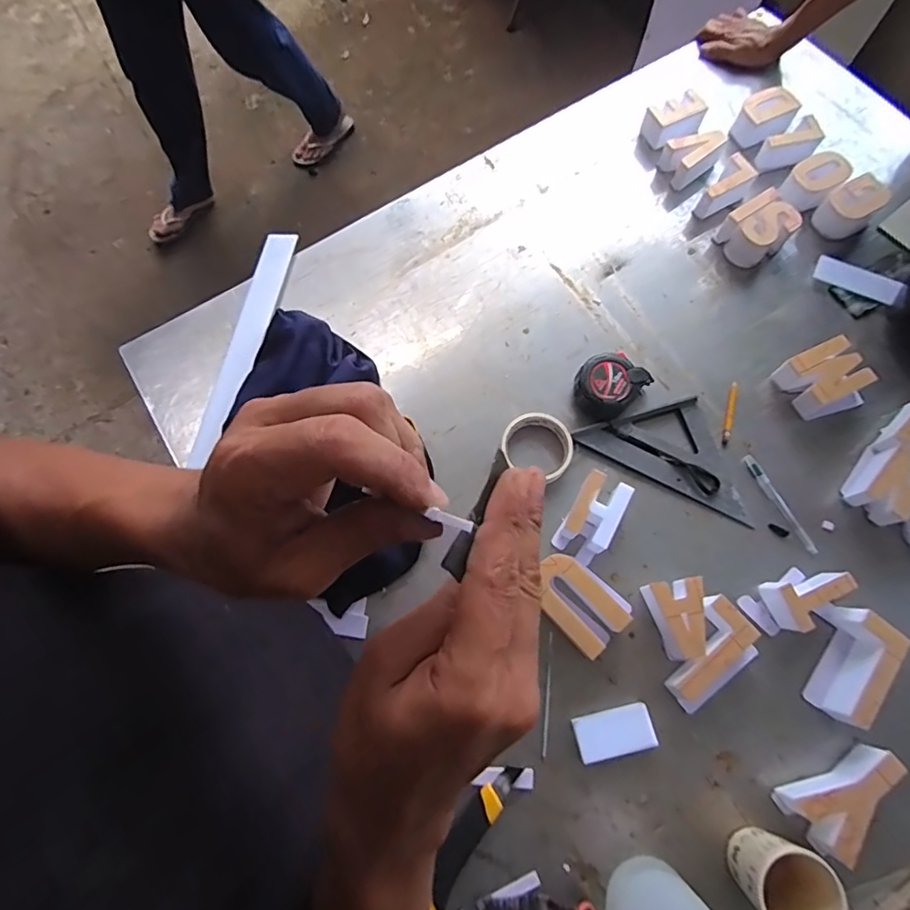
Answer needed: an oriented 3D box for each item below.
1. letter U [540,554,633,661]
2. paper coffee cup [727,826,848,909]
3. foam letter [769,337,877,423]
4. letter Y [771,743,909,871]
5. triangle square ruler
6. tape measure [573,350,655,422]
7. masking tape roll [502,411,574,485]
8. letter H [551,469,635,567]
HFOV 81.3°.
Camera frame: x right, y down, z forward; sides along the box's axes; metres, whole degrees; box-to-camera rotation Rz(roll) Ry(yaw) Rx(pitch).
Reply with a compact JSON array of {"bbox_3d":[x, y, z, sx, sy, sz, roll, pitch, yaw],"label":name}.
[{"bbox_3d":[0.139,0.170,0.615,0.113,0.051,0.075,43,77,13],"label":"letter U"},{"bbox_3d":[0.307,0.404,0.507,0.070,0.095,0.071,0,72,0],"label":"paper coffee cup"},{"bbox_3d":[0.481,-0.096,0.690,0.093,0.048,0.088,-24,74,-7],"label":"foam letter"},{"bbox_3d":[0.400,0.346,0.544,0.116,0.057,0.064,-36,75,-10],"label":"letter Y"},{"bbox_3d":[0.261,0.024,0.673,0.166,0.014,0.169,-16,73,-5],"label":"triangle square ruler"},{"bbox_3d":[0.203,-0.091,0.698,0.081,0.039,0.081,0,72,0],"label":"tape measure"},{"bbox_3d":[0.108,-0.014,0.681,0.088,0.023,0.083,0,72,0],"label":"masking tape roll"},{"bbox_3d":[0.167,0.076,0.642,0.056,0.048,0.097,32,75,10],"label":"letter H"}]

